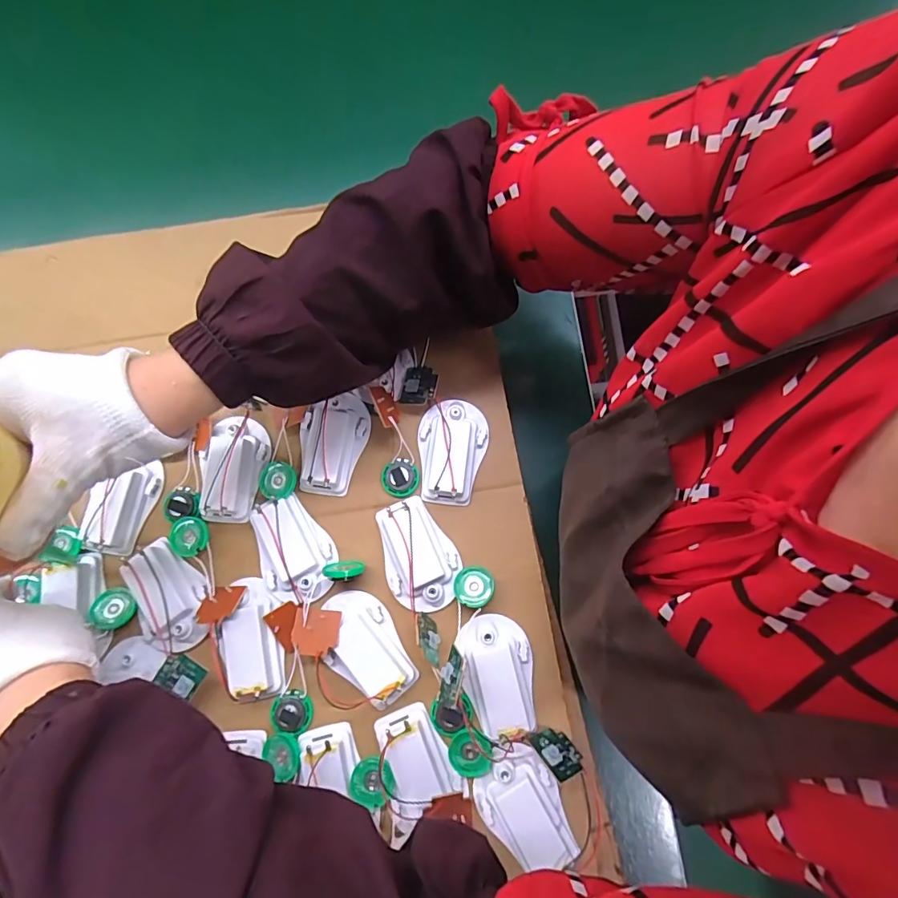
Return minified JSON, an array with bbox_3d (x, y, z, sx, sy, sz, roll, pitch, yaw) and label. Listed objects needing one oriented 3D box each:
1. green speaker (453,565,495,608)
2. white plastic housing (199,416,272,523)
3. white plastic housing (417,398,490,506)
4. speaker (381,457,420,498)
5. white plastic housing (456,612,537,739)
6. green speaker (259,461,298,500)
[{"bbox_3d":[0.018,0.097,0.331,0.028,0.011,0.027,0,78,0],"label":"green speaker"},{"bbox_3d":[-0.165,0.013,0.348,0.047,0.018,0.078,11,78,3],"label":"white plastic housing"},{"bbox_3d":[0.001,0.000,0.350,0.051,0.015,0.079,12,78,3],"label":"white plastic housing"},{"bbox_3d":[-0.037,0.022,0.353,0.028,0.011,0.028,0,78,0],"label":"speaker"},{"bbox_3d":[0.034,0.152,0.317,0.049,0.016,0.073,-6,78,-1],"label":"white plastic housing"},{"bbox_3d":[-0.130,0.023,0.351,0.028,0.009,0.028,0,78,0],"label":"green speaker"}]

